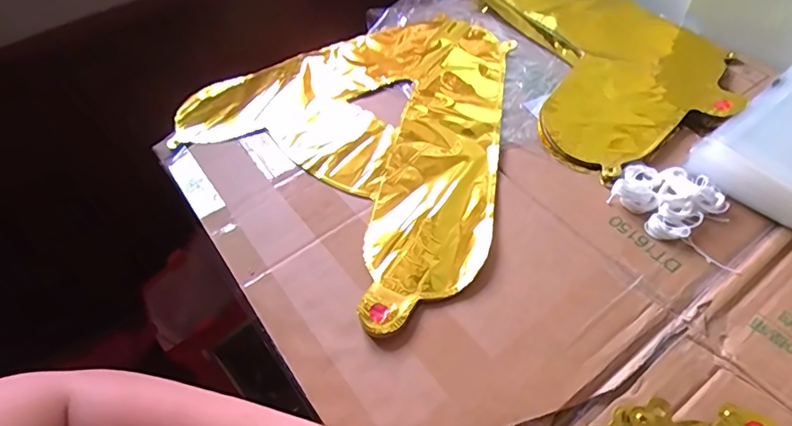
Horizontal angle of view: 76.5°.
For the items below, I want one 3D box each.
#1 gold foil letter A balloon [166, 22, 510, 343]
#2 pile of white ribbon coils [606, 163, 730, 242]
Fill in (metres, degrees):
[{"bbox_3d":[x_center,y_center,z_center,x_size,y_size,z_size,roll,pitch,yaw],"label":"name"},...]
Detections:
[{"bbox_3d":[-0.012,-0.110,0.535,0.387,0.011,0.356,34,62,28],"label":"gold foil letter A balloon"},{"bbox_3d":[0.230,-0.017,0.430,0.073,0.018,0.077,-28,54,-16],"label":"pile of white ribbon coils"}]

